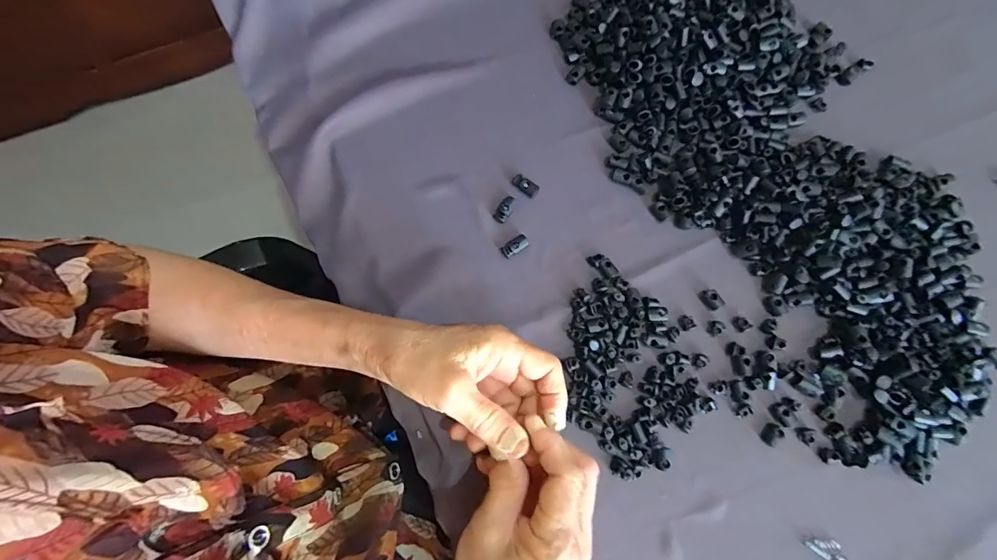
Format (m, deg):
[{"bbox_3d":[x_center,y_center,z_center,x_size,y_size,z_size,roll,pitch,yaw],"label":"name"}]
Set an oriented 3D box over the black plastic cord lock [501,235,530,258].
[{"bbox_3d":[0.012,-0.025,0.327,0.021,0.006,0.010,-31,79,-5],"label":"black plastic cord lock"}]

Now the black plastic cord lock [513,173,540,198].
[{"bbox_3d":[0.021,-0.073,0.338,0.021,0.009,0.011,35,81,8],"label":"black plastic cord lock"}]

